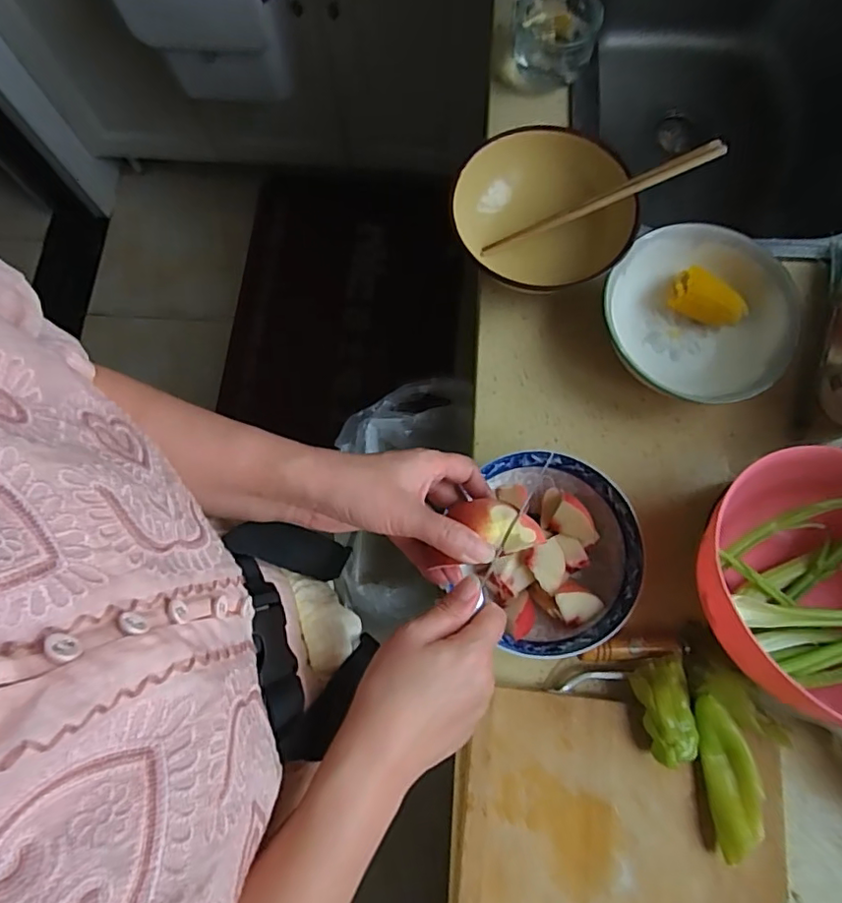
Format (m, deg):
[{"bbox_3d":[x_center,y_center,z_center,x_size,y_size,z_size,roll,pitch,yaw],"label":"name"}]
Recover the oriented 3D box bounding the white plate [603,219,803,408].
[{"bbox_3d":[0.271,-0.129,0.565,0.162,0.075,0.179,-44,78,-10],"label":"white plate"}]

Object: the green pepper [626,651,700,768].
[{"bbox_3d":[0.204,0.213,0.466,0.042,0.031,0.075,-11,75,-1],"label":"green pepper"}]

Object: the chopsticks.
[{"bbox_3d":[0.172,-0.246,0.558,0.235,0.016,0.016,-17,73,20],"label":"chopsticks"}]

